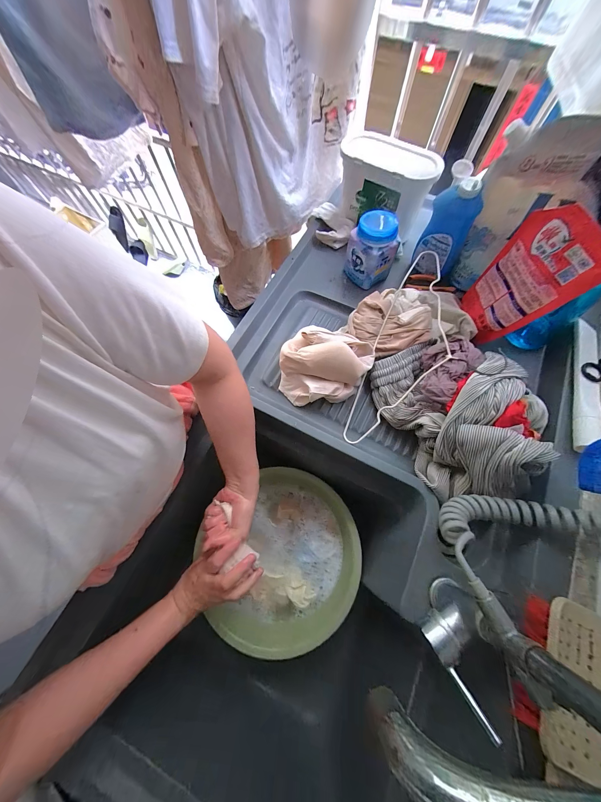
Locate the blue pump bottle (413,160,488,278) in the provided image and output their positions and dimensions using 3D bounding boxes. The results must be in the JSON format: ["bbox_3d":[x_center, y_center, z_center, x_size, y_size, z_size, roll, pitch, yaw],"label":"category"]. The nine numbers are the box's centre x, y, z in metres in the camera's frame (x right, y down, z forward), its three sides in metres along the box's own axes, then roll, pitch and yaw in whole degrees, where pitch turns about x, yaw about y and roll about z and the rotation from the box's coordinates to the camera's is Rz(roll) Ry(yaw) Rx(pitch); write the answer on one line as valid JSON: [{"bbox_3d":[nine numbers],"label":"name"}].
[{"bbox_3d":[0.285,-0.330,0.492,0.084,0.188,0.053,37,74,13],"label":"blue pump bottle"}]

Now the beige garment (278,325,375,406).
[{"bbox_3d":[0.048,-0.068,0.472,0.172,0.081,0.113,-7,70,-2],"label":"beige garment"}]

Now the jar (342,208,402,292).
[{"bbox_3d":[0.151,-0.316,0.537,0.076,0.129,0.078,-32,73,-11],"label":"jar"}]

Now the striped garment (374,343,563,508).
[{"bbox_3d":[0.271,0.012,0.422,0.208,0.132,0.274,-20,71,-7],"label":"striped garment"}]

